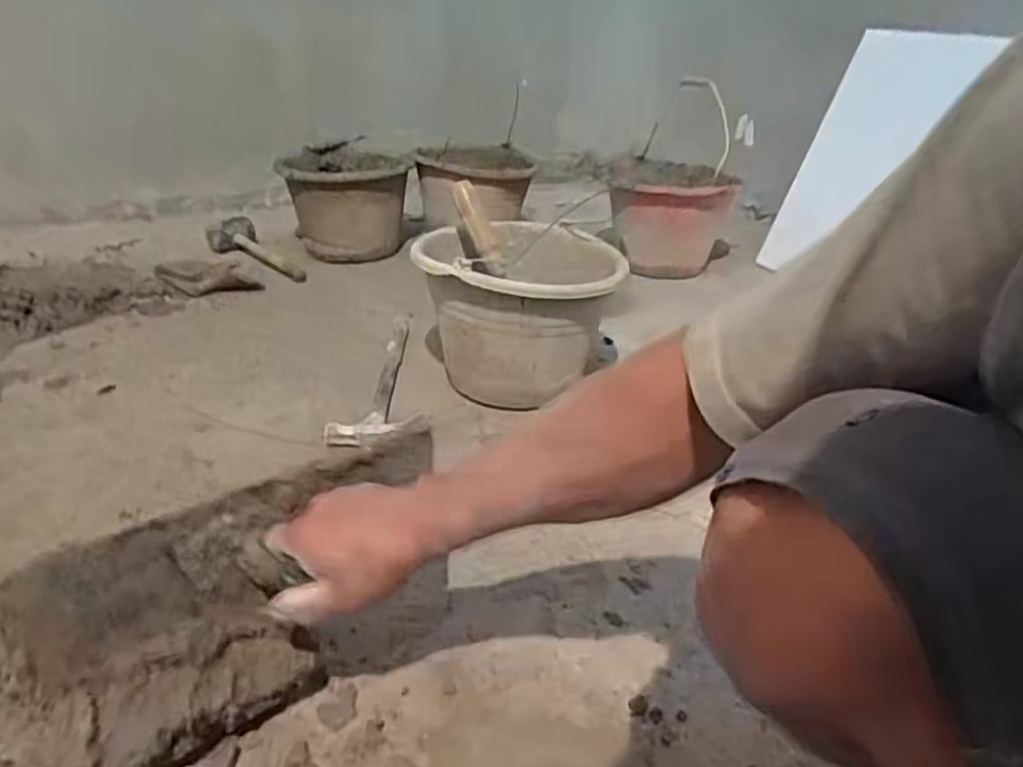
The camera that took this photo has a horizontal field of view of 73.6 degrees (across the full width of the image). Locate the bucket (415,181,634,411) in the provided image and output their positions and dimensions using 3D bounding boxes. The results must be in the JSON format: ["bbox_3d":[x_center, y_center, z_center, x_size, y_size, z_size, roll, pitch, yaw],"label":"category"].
[{"bbox_3d":[0.007,-0.098,0.955,0.269,0.210,0.258,5,29,3],"label":"bucket"}]

